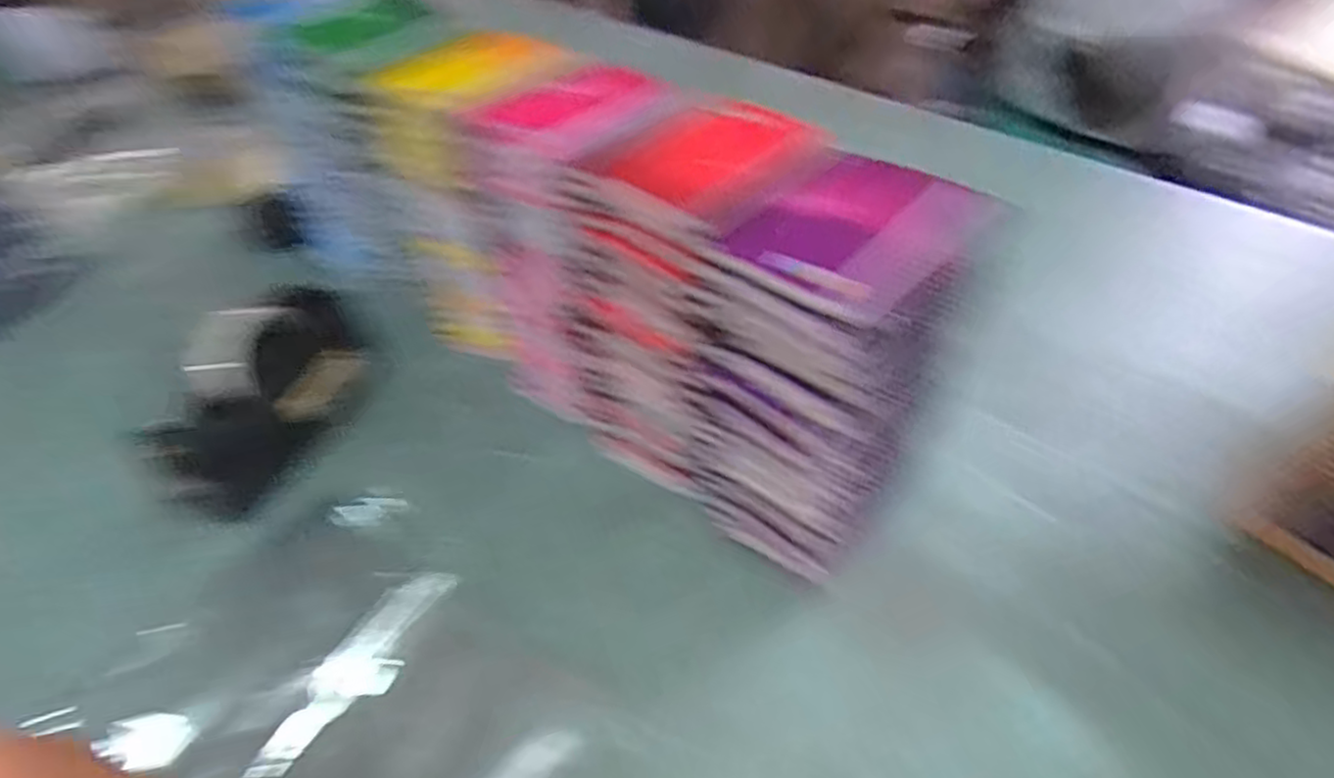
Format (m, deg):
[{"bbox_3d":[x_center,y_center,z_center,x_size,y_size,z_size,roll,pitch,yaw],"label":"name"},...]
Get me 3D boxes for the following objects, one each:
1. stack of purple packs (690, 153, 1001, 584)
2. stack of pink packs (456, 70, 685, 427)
[{"bbox_3d":[0.103,-0.004,0.470,0.124,0.268,0.124,-37,55,-27],"label":"stack of purple packs"},{"bbox_3d":[-0.069,-0.112,0.628,0.157,0.266,0.151,31,56,32],"label":"stack of pink packs"}]

